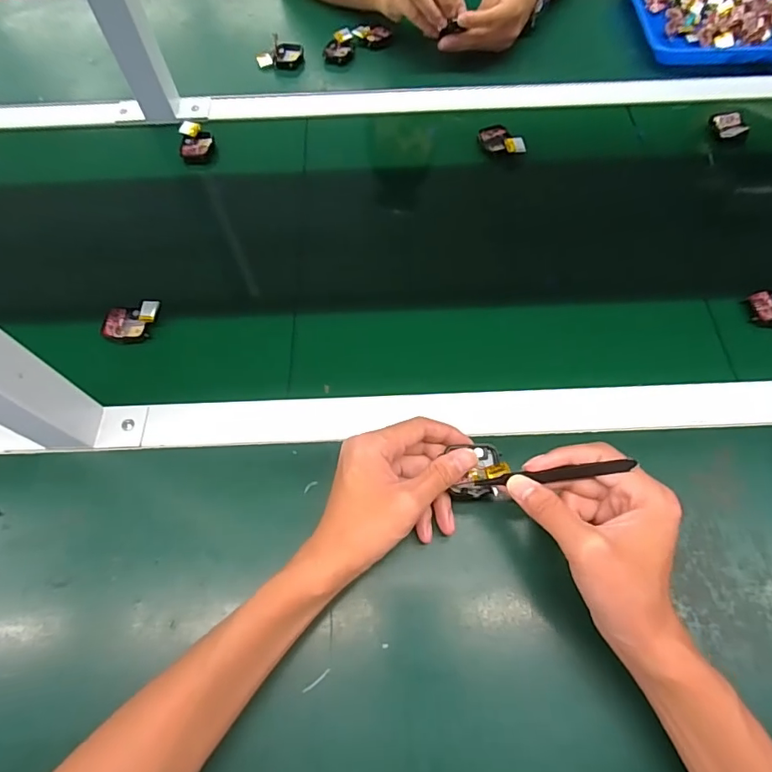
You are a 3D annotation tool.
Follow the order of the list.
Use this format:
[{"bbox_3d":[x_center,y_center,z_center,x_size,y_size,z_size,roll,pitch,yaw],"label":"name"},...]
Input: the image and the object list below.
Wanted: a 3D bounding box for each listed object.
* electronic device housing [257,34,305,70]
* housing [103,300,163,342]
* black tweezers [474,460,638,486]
[{"bbox_3d":[-0.144,-0.456,0.661,0.061,0.032,0.031,-5,61,2],"label":"electronic device housing"},{"bbox_3d":[-0.246,-0.062,0.467,0.055,0.017,0.040,-4,61,2],"label":"housing"},{"bbox_3d":[0.112,0.061,0.327,0.105,0.012,0.006,-12,61,23],"label":"black tweezers"}]

